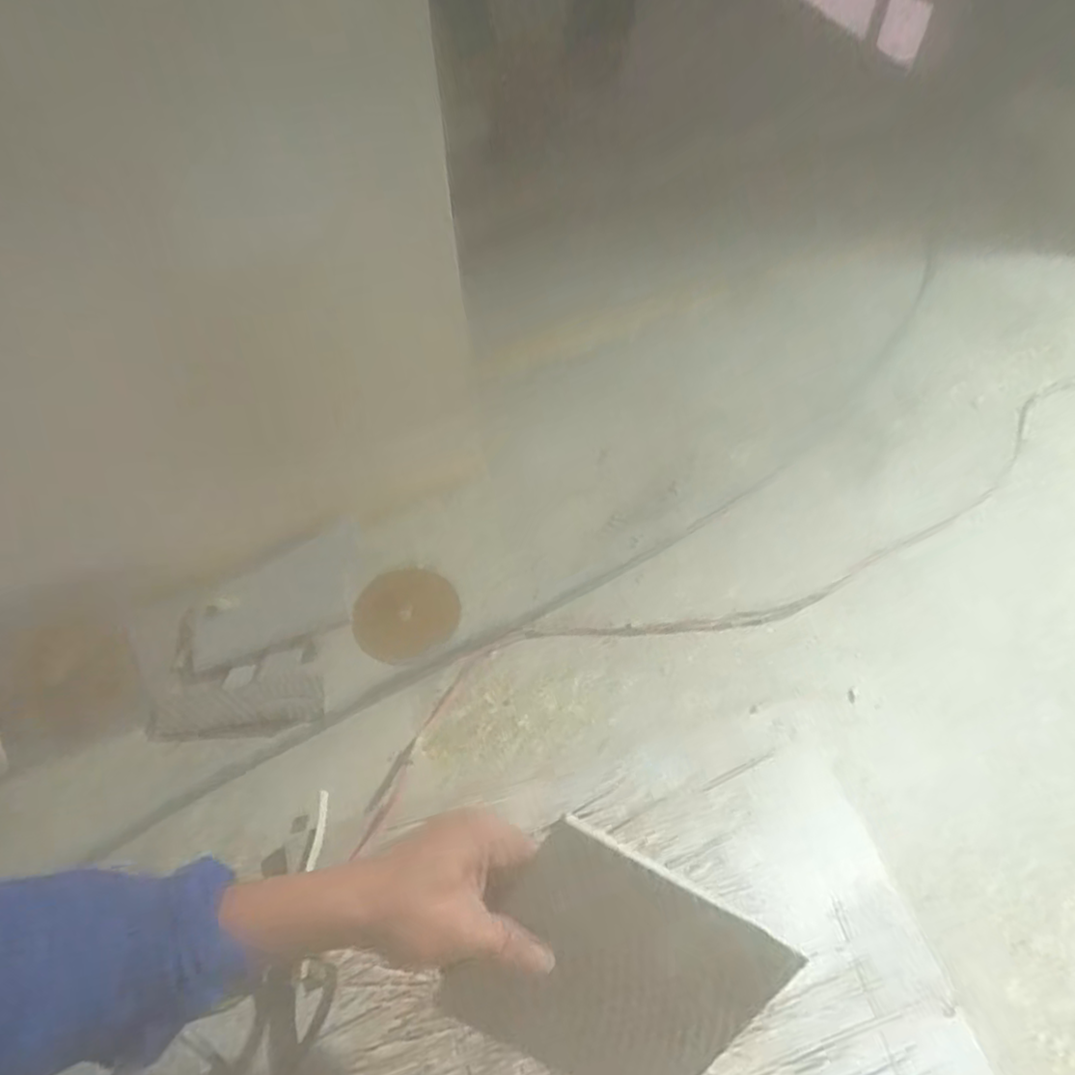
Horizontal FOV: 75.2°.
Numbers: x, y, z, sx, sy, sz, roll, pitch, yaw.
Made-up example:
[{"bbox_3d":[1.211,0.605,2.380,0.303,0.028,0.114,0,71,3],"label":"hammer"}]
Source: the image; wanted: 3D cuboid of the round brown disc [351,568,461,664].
[{"bbox_3d":[-0.124,0.073,0.664,0.099,0.004,0.088,-12,69,-18],"label":"round brown disc"}]

